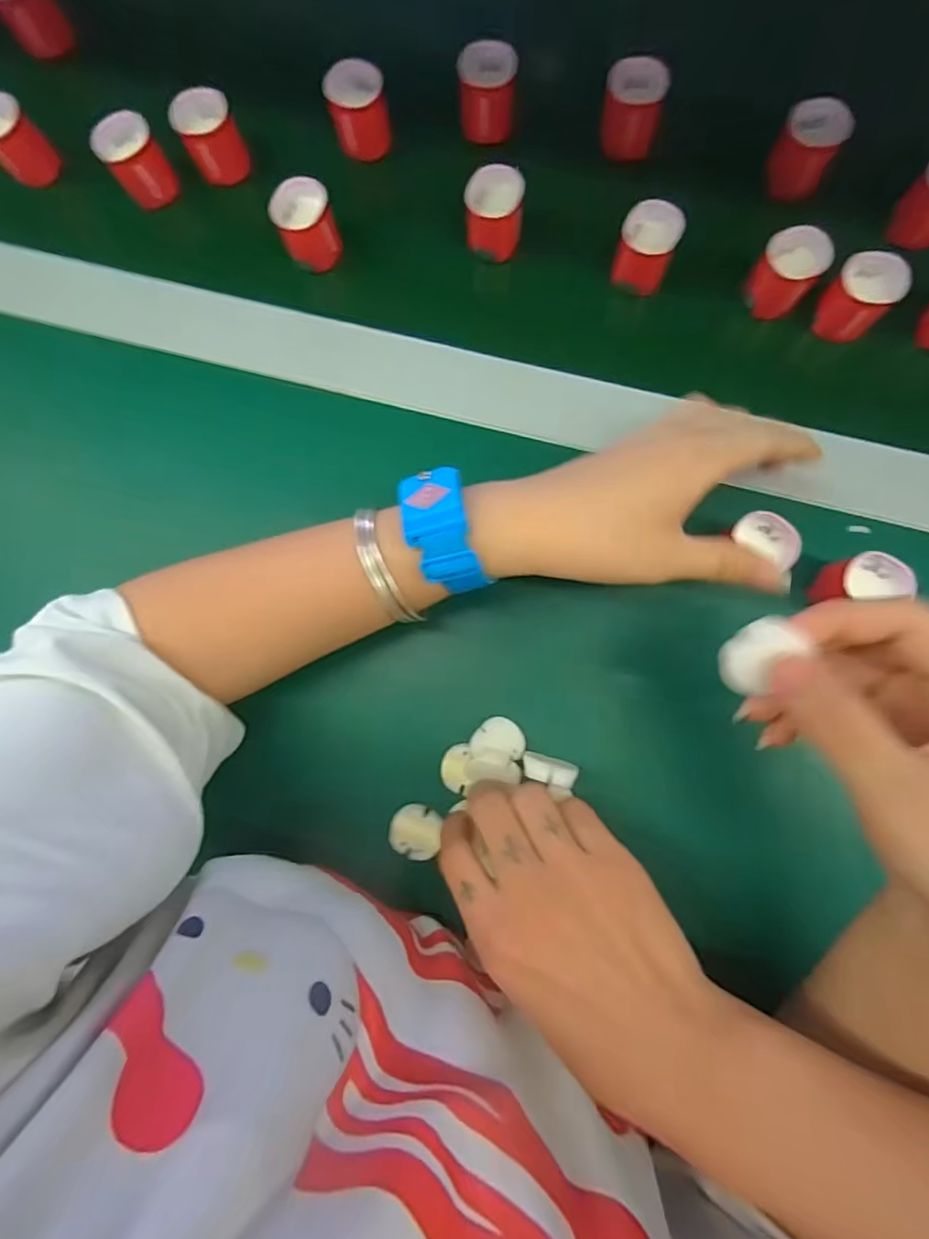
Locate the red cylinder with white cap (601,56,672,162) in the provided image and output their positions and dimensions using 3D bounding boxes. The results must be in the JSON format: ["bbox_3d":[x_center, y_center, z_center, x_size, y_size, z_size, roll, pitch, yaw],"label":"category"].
[{"bbox_3d":[0.096,-0.292,0.332,0.032,0.030,0.036,10,87,3],"label":"red cylinder with white cap"}]

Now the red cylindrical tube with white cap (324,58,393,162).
[{"bbox_3d":[-0.061,-0.298,0.340,0.032,0.036,0.027,-16,86,2],"label":"red cylindrical tube with white cap"}]

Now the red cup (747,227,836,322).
[{"bbox_3d":[0.174,-0.188,0.315,0.031,0.031,0.030,0,87,3],"label":"red cup"}]

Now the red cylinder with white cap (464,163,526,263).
[{"bbox_3d":[0.017,-0.228,0.328,0.031,0.032,0.031,4,87,3],"label":"red cylinder with white cap"}]

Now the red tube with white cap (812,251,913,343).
[{"bbox_3d":[0.211,-0.173,0.311,0.030,0.031,0.032,-43,86,0],"label":"red tube with white cap"}]

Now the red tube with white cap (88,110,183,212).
[{"bbox_3d":[-0.193,-0.271,0.344,0.033,0.032,0.031,0,87,3],"label":"red tube with white cap"}]

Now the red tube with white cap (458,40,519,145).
[{"bbox_3d":[0.014,-0.302,0.334,0.031,0.032,0.030,-1,87,3],"label":"red tube with white cap"}]

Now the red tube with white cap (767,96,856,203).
[{"bbox_3d":[0.185,-0.253,0.314,0.031,0.033,0.026,21,88,4],"label":"red tube with white cap"}]

